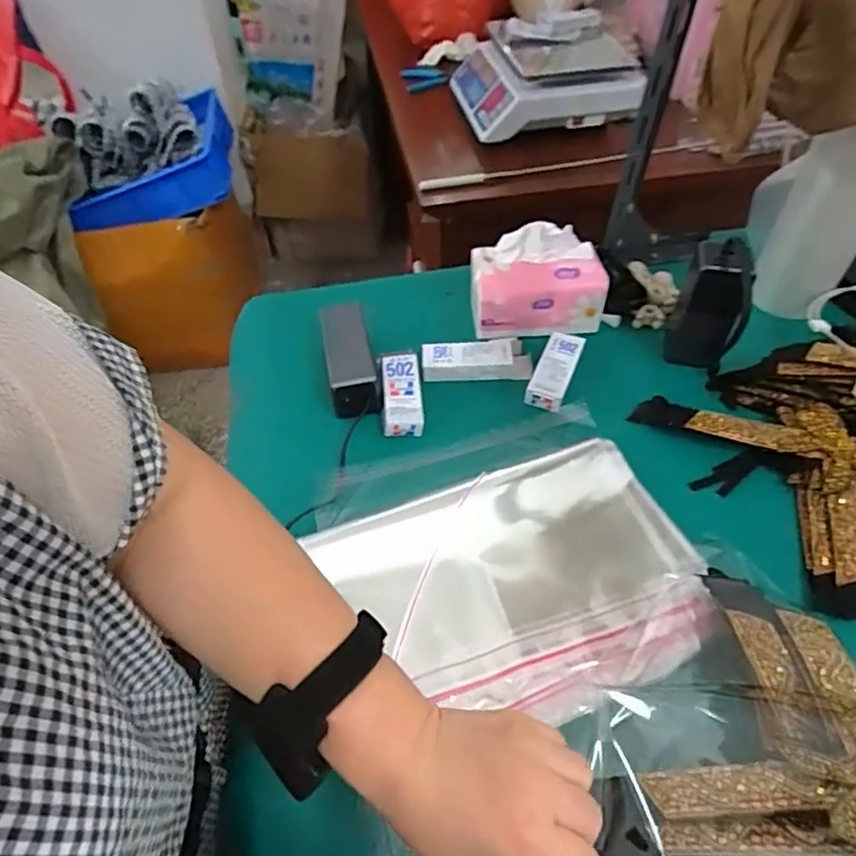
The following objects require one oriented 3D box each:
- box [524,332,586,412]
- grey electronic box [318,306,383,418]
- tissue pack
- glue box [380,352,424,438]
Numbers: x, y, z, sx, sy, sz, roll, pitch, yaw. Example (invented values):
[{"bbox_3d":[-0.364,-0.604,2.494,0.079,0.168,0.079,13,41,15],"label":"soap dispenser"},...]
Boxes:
[{"bbox_3d":[0.143,-0.067,0.662,0.040,0.019,0.111,18,54,16],"label":"box"},{"bbox_3d":[-0.086,-0.078,0.658,0.053,0.049,0.138,-10,51,-6],"label":"grey electronic box"},{"bbox_3d":[0.129,-0.173,0.704,0.150,0.090,0.102,1,51,3],"label":"tissue pack"},{"bbox_3d":[-0.028,-0.036,0.648,0.042,0.027,0.105,-4,51,-1],"label":"glue box"}]

